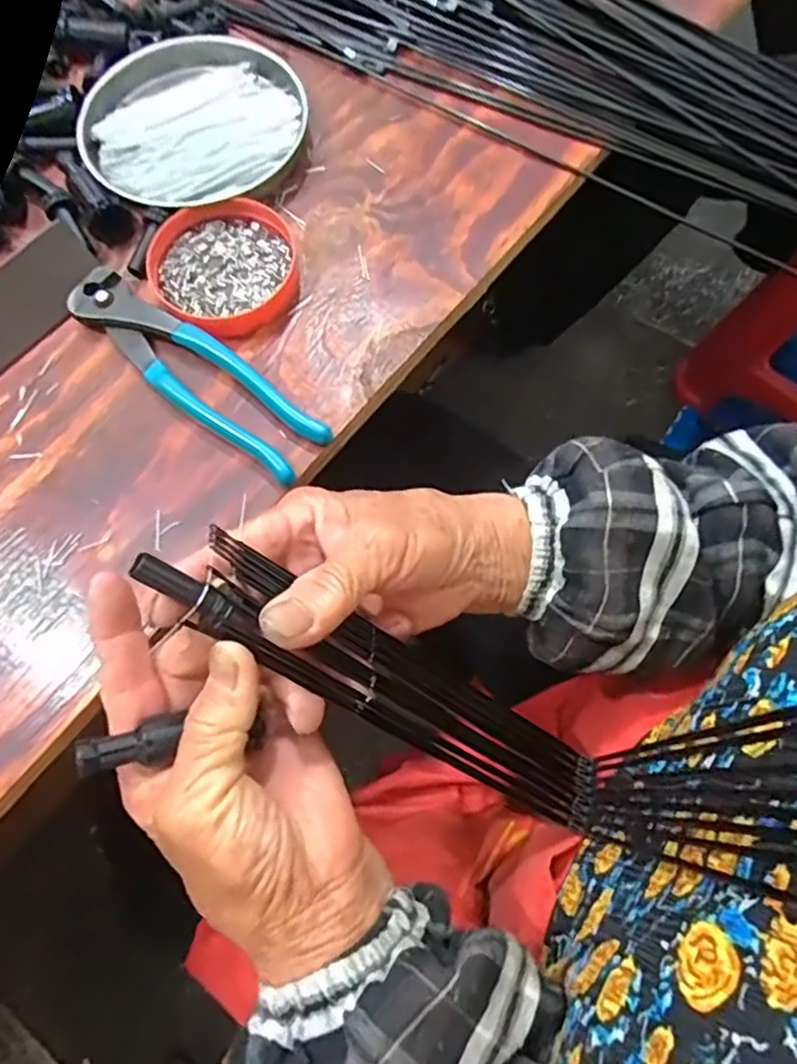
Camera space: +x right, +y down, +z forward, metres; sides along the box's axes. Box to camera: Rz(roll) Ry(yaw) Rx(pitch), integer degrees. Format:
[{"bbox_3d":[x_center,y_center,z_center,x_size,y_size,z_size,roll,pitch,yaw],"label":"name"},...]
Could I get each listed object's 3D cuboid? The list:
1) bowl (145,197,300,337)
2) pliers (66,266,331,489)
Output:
[{"bbox_3d":[-0.098,-0.147,0.359,0.080,0.014,0.079,0,73,1],"label":"bowl"},{"bbox_3d":[-0.108,-0.085,0.340,0.162,0.012,0.040,39,77,12],"label":"pliers"}]

